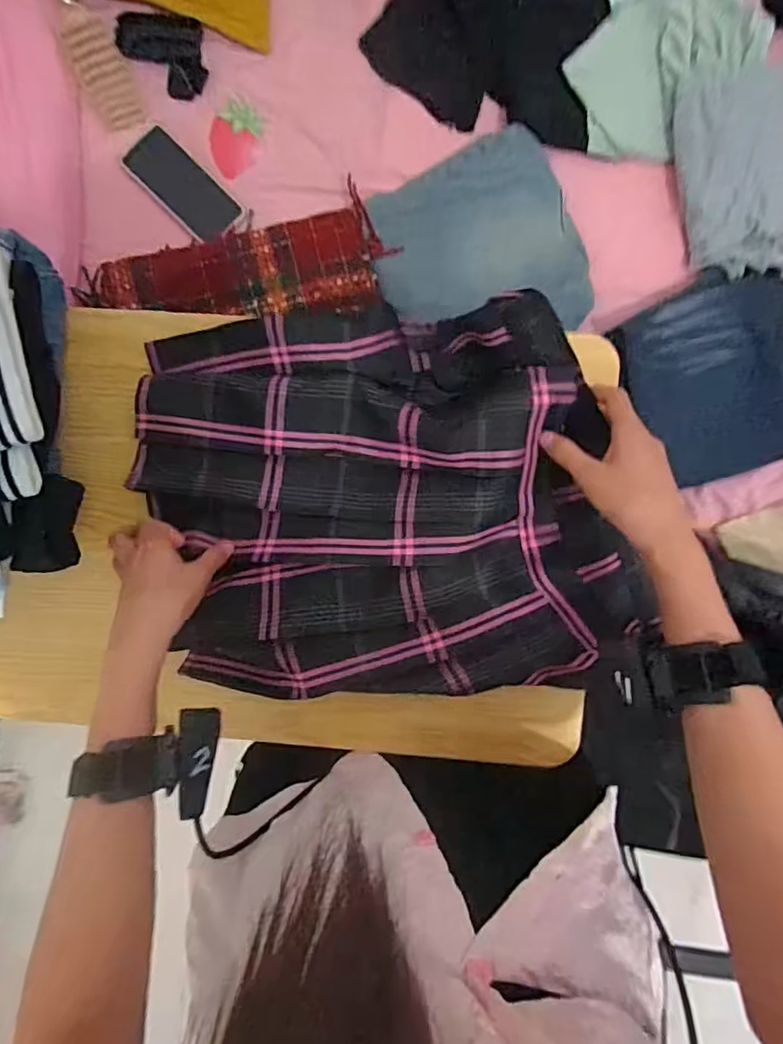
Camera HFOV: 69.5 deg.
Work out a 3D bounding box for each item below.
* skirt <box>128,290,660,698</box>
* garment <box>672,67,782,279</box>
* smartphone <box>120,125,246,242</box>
[{"bbox_3d":[-0.008,-0.016,0.481,0.415,0.068,0.317,-2,97,3],"label":"skirt"},{"bbox_3d":[0.448,-0.444,0.712,0.155,0.060,0.248,-11,96,4],"label":"garment"},{"bbox_3d":[-0.287,-0.463,0.781,0.157,0.007,0.076,42,88,-11],"label":"smartphone"}]

